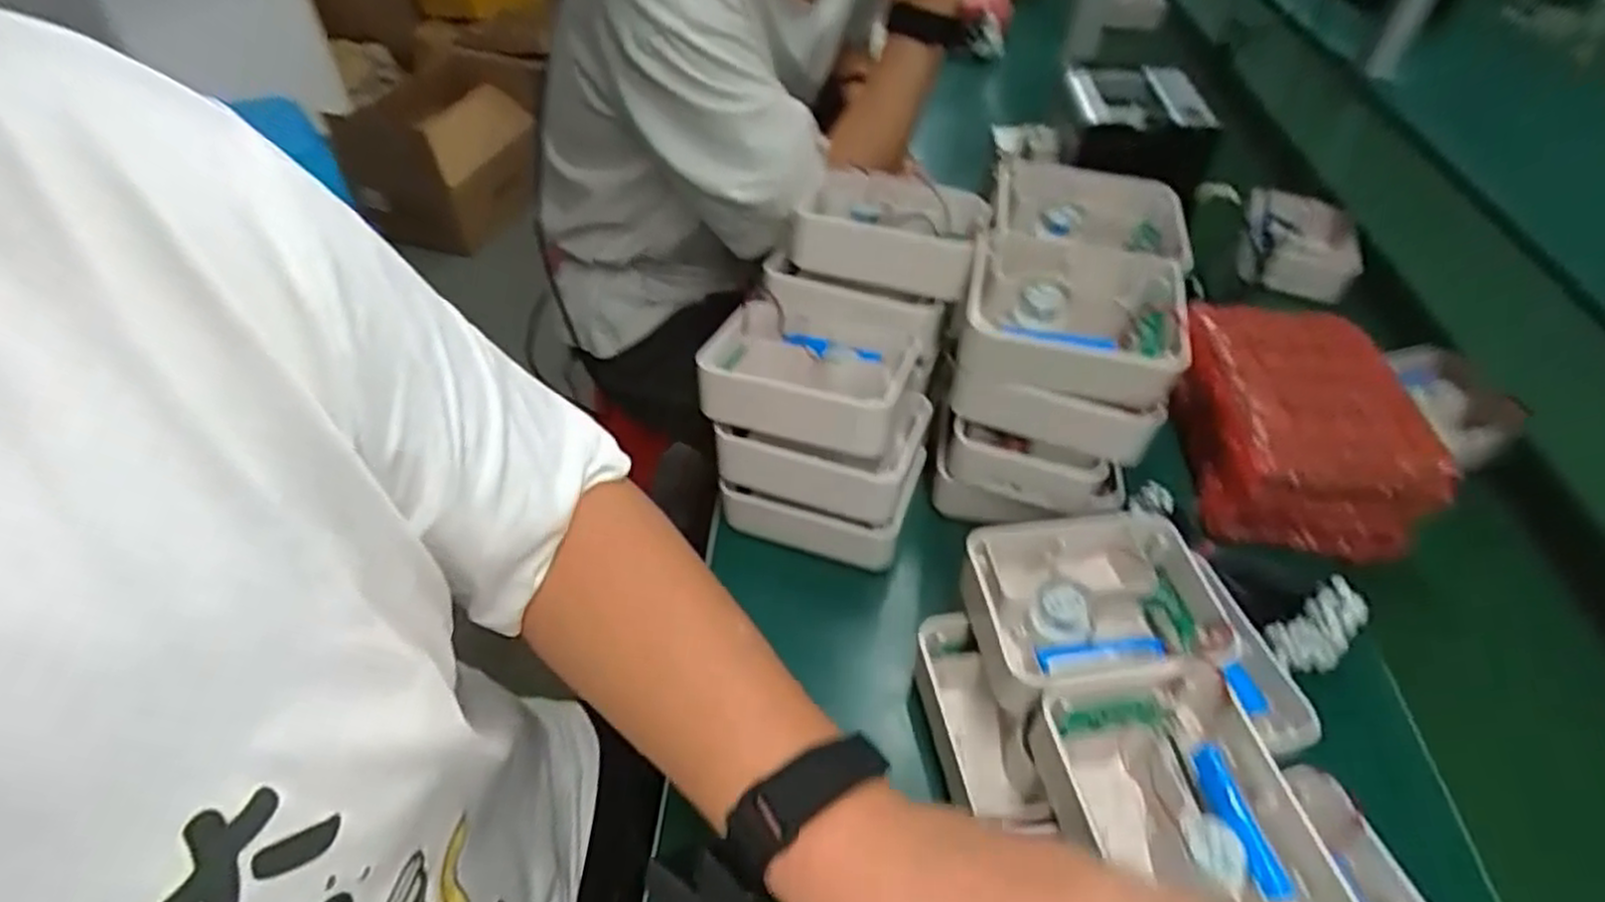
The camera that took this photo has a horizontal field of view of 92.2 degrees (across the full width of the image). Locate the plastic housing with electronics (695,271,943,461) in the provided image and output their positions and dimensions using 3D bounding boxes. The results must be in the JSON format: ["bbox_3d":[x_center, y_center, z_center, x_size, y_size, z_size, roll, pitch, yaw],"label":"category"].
[{"bbox_3d":[0.010,-0.060,0.512,0.132,0.044,0.117,16,48,11],"label":"plastic housing with electronics"}]

